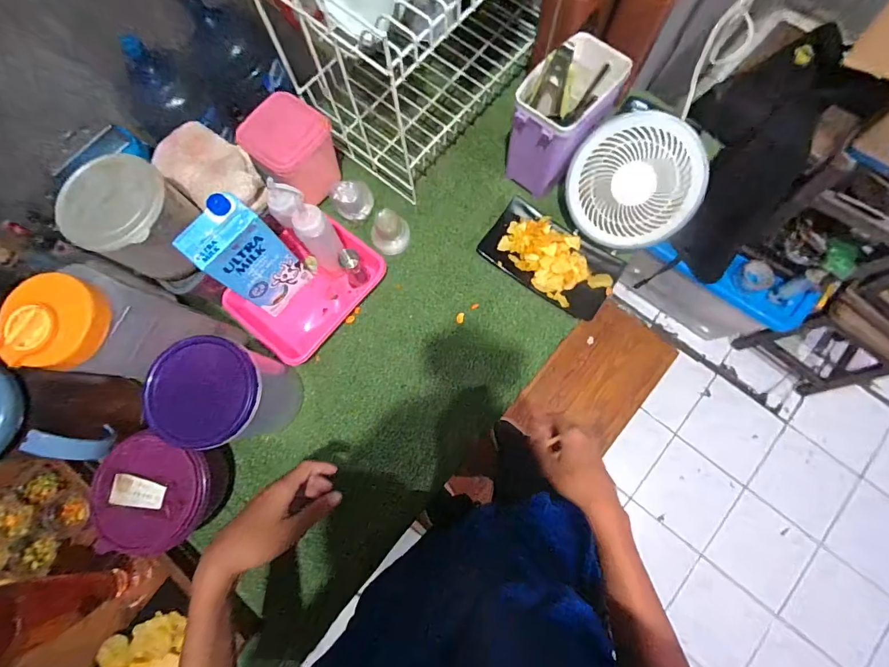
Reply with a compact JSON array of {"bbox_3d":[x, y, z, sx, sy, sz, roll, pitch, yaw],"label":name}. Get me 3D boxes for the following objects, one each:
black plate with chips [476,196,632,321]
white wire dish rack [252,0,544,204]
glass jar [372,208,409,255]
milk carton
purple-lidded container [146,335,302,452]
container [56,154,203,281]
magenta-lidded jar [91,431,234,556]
[{"bbox_3d":[0.173,-0.124,0.658,0.217,0.043,0.117,37,80,9],"label":"black plate with chips"},{"bbox_3d":[-0.005,-0.510,0.618,0.256,0.306,0.462,39,80,9],"label":"white wire dish rack"},{"bbox_3d":[-0.089,-0.167,0.668,0.060,0.054,0.052,-21,77,-4],"label":"glass jar"},{"bbox_3d":[-0.272,-0.102,0.579,0.062,0.201,0.092,38,80,9],"label":"milk carton"},{"bbox_3d":[-0.288,0.090,0.550,0.134,0.177,0.121,-1,77,1],"label":"purple-lidded container"},{"bbox_3d":[-0.390,-0.145,0.518,0.122,0.099,0.125,0,77,1],"label":"container"},{"bbox_3d":[-0.378,0.215,0.559,0.147,0.121,0.136,0,77,1],"label":"magenta-lidded jar"}]

